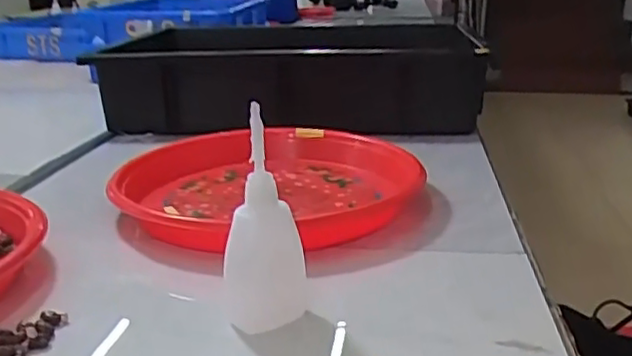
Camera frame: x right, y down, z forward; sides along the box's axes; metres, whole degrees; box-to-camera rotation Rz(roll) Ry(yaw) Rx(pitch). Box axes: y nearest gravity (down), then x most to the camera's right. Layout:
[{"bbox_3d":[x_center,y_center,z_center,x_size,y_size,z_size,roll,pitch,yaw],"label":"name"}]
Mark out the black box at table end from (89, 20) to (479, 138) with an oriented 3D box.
[{"bbox_3d":[-0.024,-0.142,0.880,0.412,0.097,0.363,2,18,3],"label":"black box at table end"}]

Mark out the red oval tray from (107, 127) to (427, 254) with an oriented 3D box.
[{"bbox_3d":[-0.036,0.002,0.534,0.230,0.030,0.222,4,18,9],"label":"red oval tray"}]

